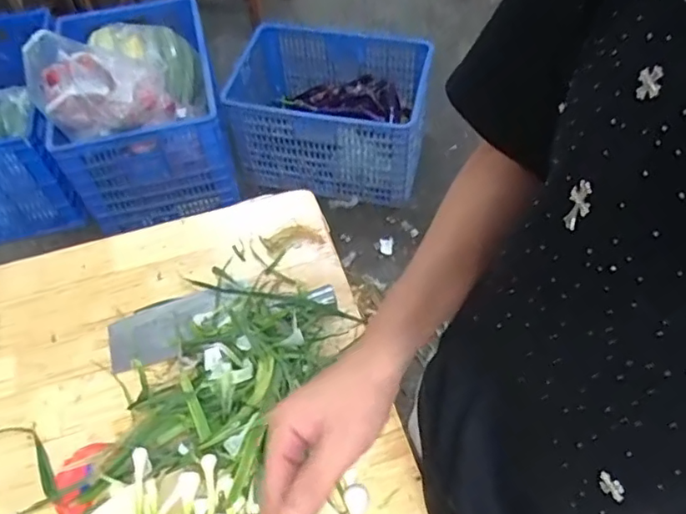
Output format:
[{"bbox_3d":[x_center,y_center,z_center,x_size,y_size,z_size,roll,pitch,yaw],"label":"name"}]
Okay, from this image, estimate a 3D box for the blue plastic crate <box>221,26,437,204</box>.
[{"bbox_3d":[-0.041,-0.478,1.860,0.575,0.310,0.452,3,55,6],"label":"blue plastic crate"}]

